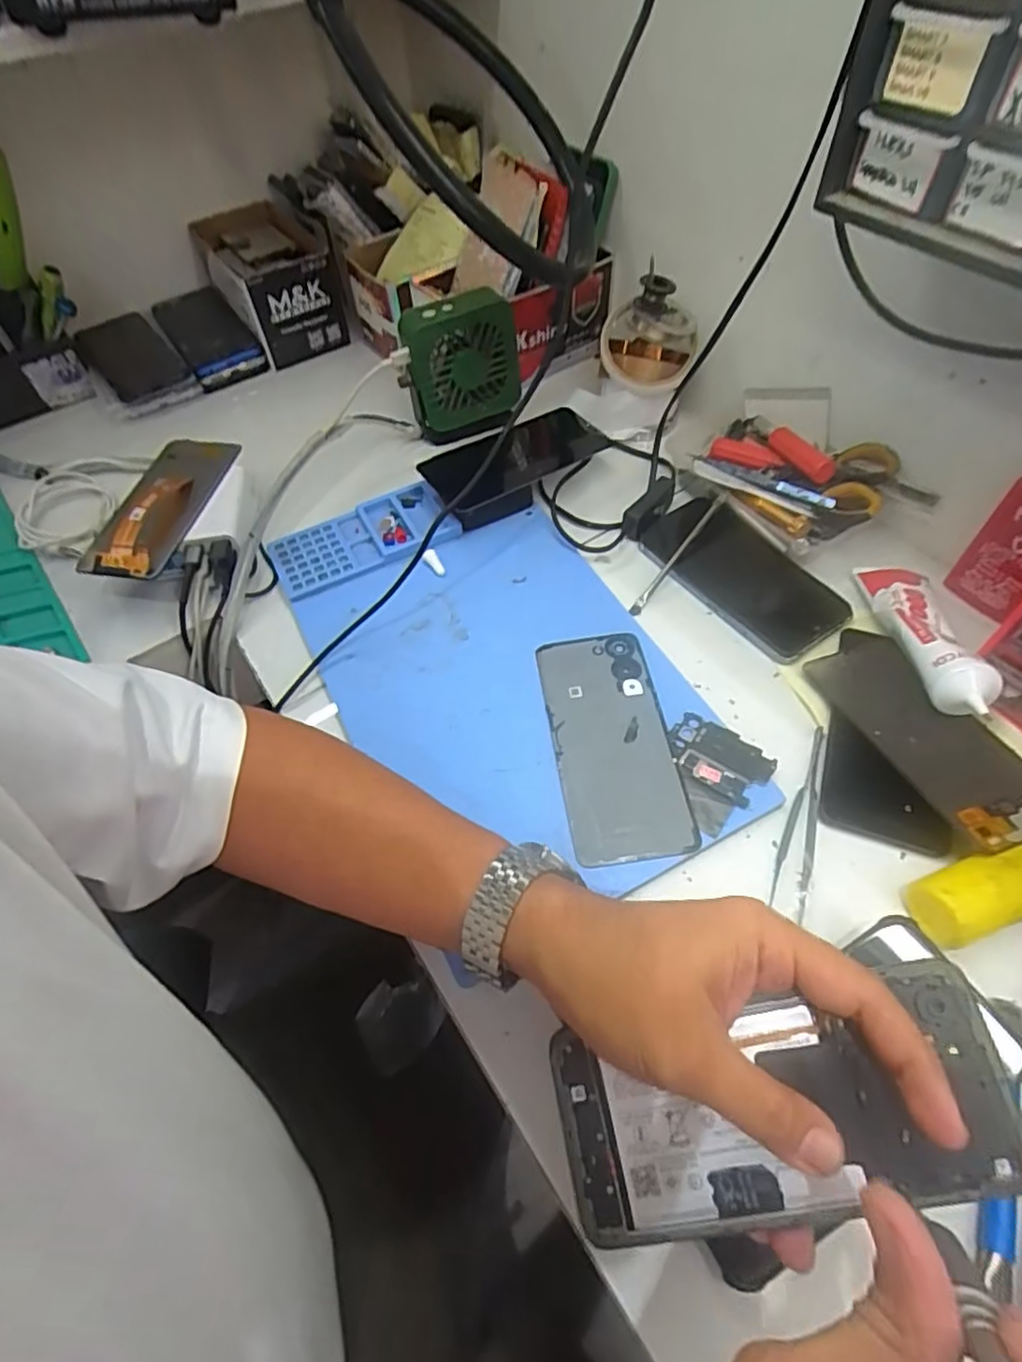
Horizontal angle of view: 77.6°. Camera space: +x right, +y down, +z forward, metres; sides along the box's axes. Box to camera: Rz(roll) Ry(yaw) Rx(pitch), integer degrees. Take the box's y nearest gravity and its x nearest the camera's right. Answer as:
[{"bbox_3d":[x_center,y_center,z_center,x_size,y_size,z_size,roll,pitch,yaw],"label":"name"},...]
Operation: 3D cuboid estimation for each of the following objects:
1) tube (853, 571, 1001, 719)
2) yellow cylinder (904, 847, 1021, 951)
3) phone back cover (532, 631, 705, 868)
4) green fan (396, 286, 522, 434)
[{"bbox_3d":[0.275,-0.031,0.424,0.041,0.033,0.145,4,39,4],"label":"tube"},{"bbox_3d":[0.249,0.116,0.339,0.091,0.035,0.035,-17,57,-10],"label":"yellow cylinder"},{"bbox_3d":[0.065,0.036,0.412,0.072,0.007,0.159,-7,56,-3],"label":"phone back cover"},{"bbox_3d":[-0.044,-0.288,0.576,0.102,0.095,0.047,-13,56,-8],"label":"green fan"}]

